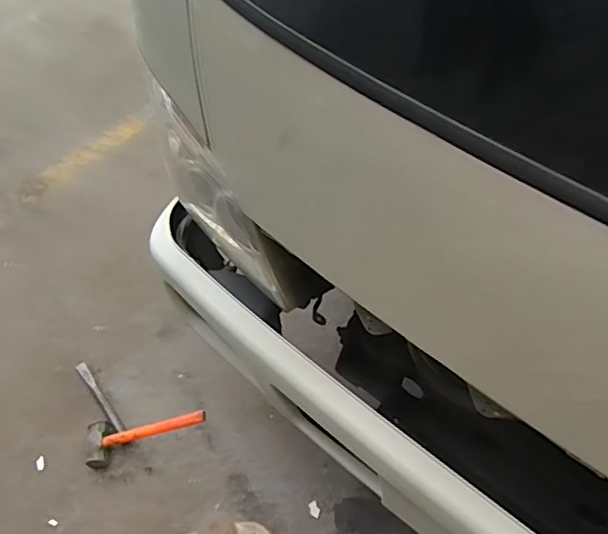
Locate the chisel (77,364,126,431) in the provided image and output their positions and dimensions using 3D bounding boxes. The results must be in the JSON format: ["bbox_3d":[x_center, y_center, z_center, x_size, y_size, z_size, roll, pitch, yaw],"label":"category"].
[{"bbox_3d":[-0.549,0.346,1.530,0.026,0.019,0.237,-33,58,-26],"label":"chisel"}]

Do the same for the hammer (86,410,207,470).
[{"bbox_3d":[-0.405,0.406,1.448,0.305,0.102,0.118,-15,54,-14],"label":"hammer"}]

